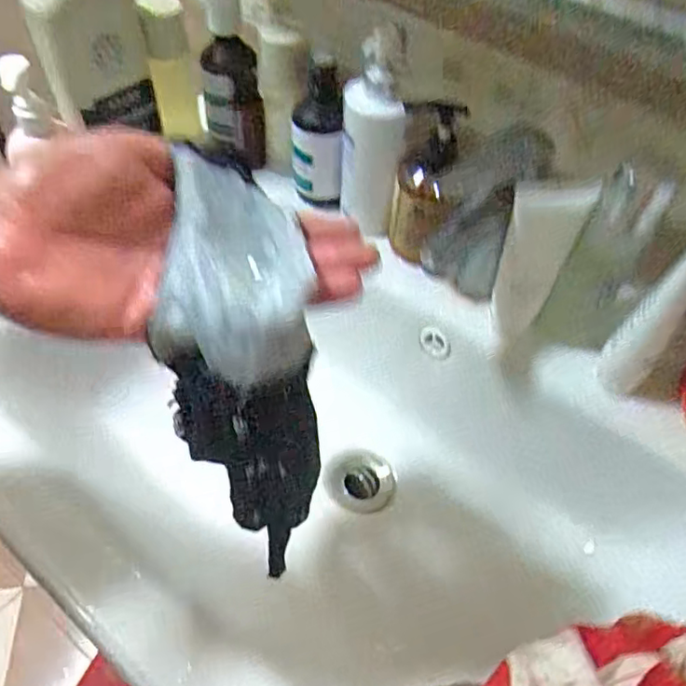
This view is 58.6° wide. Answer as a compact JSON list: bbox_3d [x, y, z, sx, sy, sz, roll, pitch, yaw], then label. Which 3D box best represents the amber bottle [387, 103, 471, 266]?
[{"bbox_3d":[0.073,-0.130,0.526,0.057,0.148,0.049,3,53,-1],"label":"amber bottle"}]

